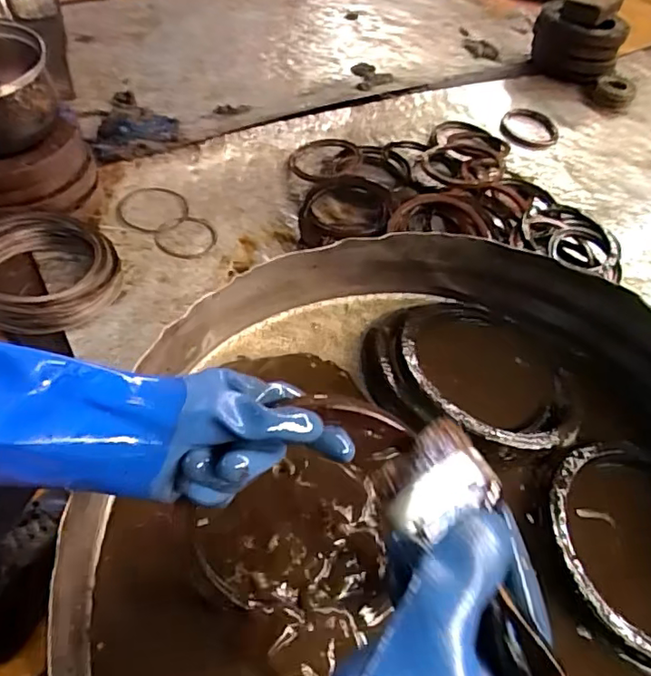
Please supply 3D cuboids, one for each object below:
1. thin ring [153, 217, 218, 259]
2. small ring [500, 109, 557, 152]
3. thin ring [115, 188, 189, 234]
[{"bbox_3d":[-0.250,-0.178,1.027,0.102,0.013,0.096,2,52,-2],"label":"thin ring"},{"bbox_3d":[0.476,-0.483,1.344,0.133,0.020,0.137,-1,60,2],"label":"small ring"},{"bbox_3d":[-0.317,-0.234,1.052,0.126,0.012,0.111,6,50,-1],"label":"thin ring"}]

